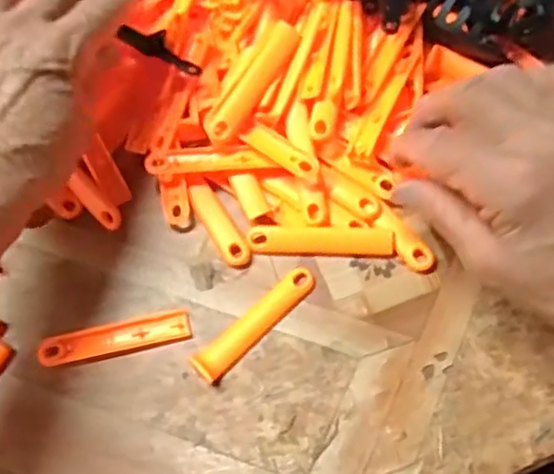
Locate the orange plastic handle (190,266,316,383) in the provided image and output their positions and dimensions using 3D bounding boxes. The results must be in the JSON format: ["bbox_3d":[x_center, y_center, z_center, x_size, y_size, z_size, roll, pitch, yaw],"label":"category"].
[{"bbox_3d":[-0.010,0.043,0.334,0.075,0.007,0.015,-41,72,-17],"label":"orange plastic handle"}]

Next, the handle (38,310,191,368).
[{"bbox_3d":[-0.082,0.051,0.335,0.076,0.004,0.018,-11,66,-6],"label":"handle"}]

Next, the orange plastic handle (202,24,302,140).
[{"bbox_3d":[-0.014,-0.084,0.359,0.016,0.022,0.073,32,69,13],"label":"orange plastic handle"}]

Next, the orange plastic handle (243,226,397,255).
[{"bbox_3d":[0.024,0.001,0.347,0.075,0.005,0.014,3,65,1],"label":"orange plastic handle"}]

